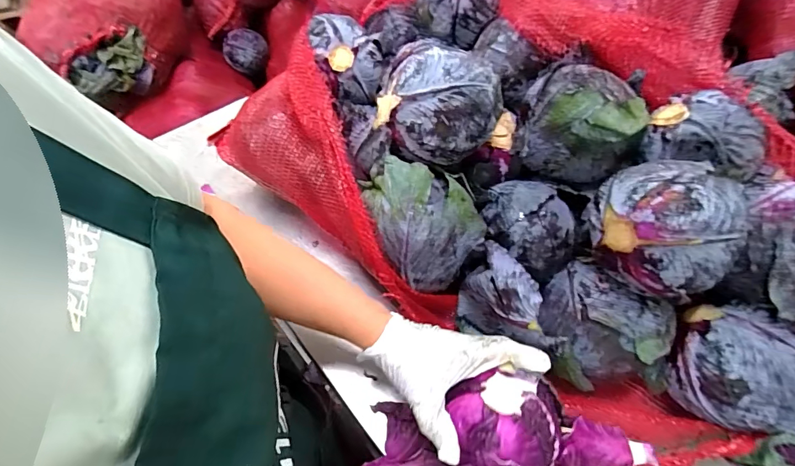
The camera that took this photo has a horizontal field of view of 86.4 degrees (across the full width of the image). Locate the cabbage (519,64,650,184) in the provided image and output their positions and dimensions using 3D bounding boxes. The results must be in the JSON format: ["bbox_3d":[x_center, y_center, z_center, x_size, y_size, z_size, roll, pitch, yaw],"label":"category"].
[{"bbox_3d":[0.211,-0.127,0.502,0.132,0.104,0.103,21,59,10],"label":"cabbage"}]

